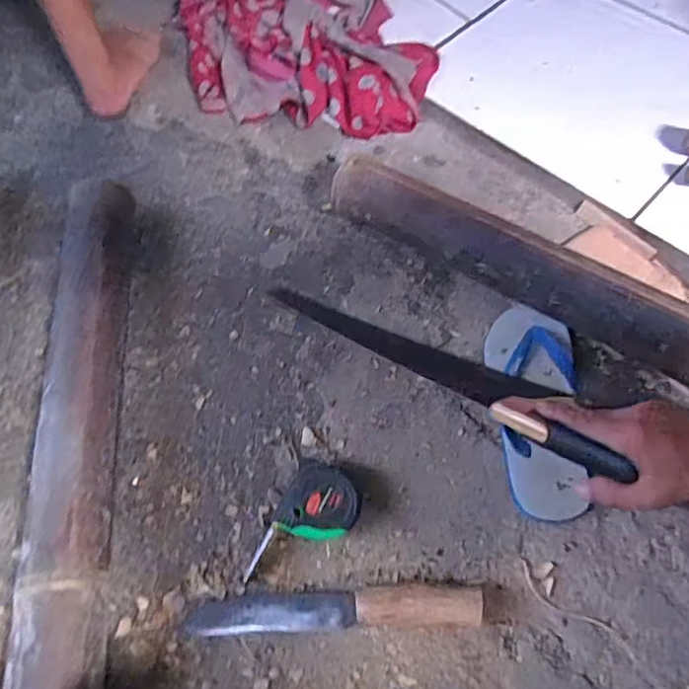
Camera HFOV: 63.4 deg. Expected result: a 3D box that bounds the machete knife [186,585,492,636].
[{"bbox_3d":[-0.007,0.257,0.545,0.278,0.038,0.042,-1,61,-1],"label":"machete knife"}]

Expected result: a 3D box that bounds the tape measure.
[{"bbox_3d":[-0.037,0.189,0.576,0.079,0.051,0.128,26,64,13],"label":"tape measure"}]

